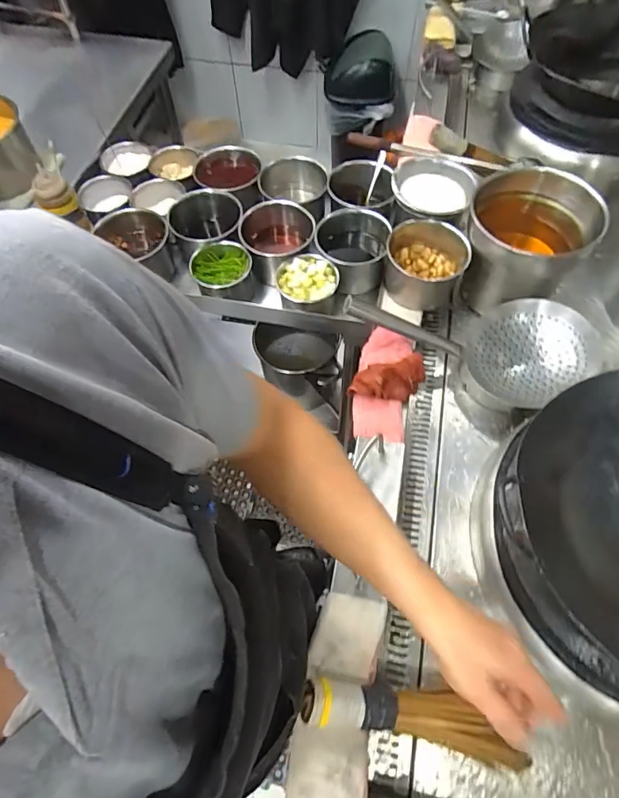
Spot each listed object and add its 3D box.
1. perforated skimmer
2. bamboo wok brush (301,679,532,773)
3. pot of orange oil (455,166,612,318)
[{"bbox_3d":[0.283,-0.095,0.855,0.459,0.108,0.201,7,62,-9],"label":"perforated skimmer"},{"bbox_3d":[0.135,0.407,0.587,0.298,0.060,0.064,20,63,-9],"label":"bamboo wok brush"},{"bbox_3d":[0.431,-0.301,0.920,0.217,0.203,0.216,-1,62,1],"label":"pot of orange oil"}]

